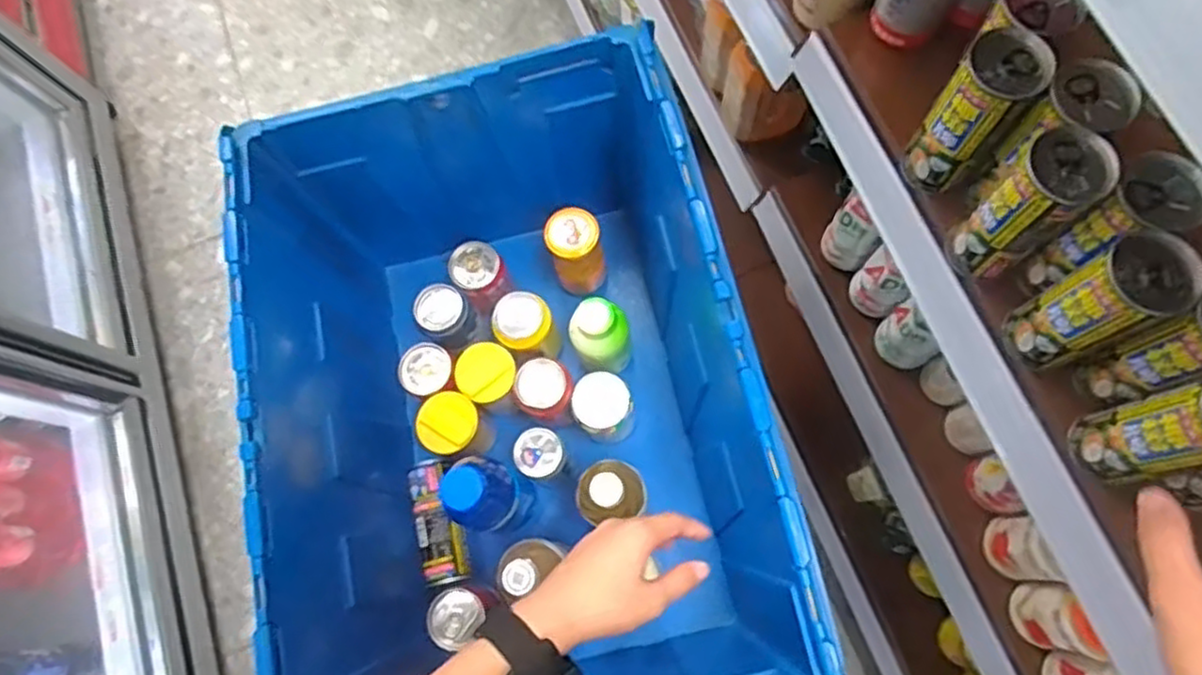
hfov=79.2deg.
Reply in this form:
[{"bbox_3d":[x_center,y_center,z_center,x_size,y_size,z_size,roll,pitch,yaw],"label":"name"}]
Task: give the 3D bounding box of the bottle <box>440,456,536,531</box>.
[{"bbox_3d":[-0.112,0.166,0.729,0.059,0.191,0.059,14,75,5],"label":"bottle"}]

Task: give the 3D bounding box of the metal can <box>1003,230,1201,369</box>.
[{"bbox_3d":[0.331,-0.022,0.491,0.055,0.127,0.050,0,74,2],"label":"metal can"}]

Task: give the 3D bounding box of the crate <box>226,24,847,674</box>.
[{"bbox_3d":[-0.095,0.067,0.724,0.433,0.314,0.581,-12,74,-2],"label":"crate"}]

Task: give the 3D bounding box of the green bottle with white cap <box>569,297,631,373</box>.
[{"bbox_3d":[0.002,0.008,0.812,0.064,0.137,0.070,-16,74,-3],"label":"green bottle with white cap"}]

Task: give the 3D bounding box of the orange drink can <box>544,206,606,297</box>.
[{"bbox_3d":[-0.028,-0.092,0.842,0.061,0.126,0.070,-11,74,-1],"label":"orange drink can"}]

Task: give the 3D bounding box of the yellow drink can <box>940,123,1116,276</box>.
[{"bbox_3d":[0.295,-0.089,0.513,0.051,0.133,0.049,0,74,2],"label":"yellow drink can"}]

